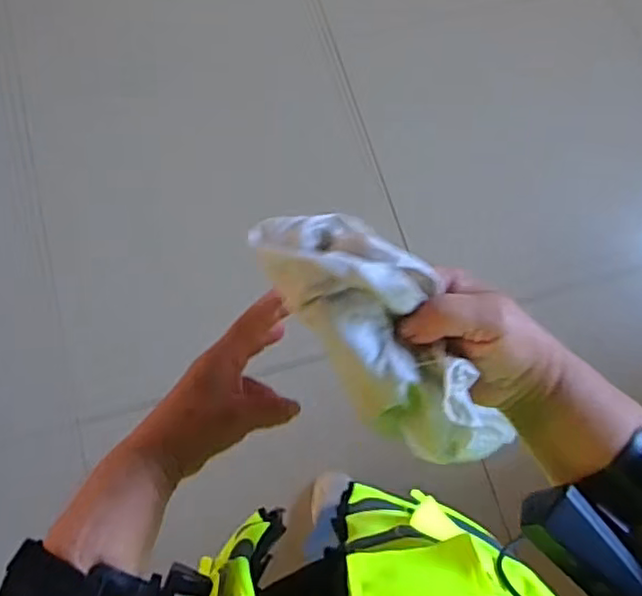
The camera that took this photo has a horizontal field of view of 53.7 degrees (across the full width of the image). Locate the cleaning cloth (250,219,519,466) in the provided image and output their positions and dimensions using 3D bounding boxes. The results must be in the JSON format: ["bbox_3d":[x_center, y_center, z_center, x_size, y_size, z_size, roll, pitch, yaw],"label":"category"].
[{"bbox_3d":[0.034,0.019,0.345,0.065,0.055,0.167,-38,93,-12],"label":"cleaning cloth"}]

